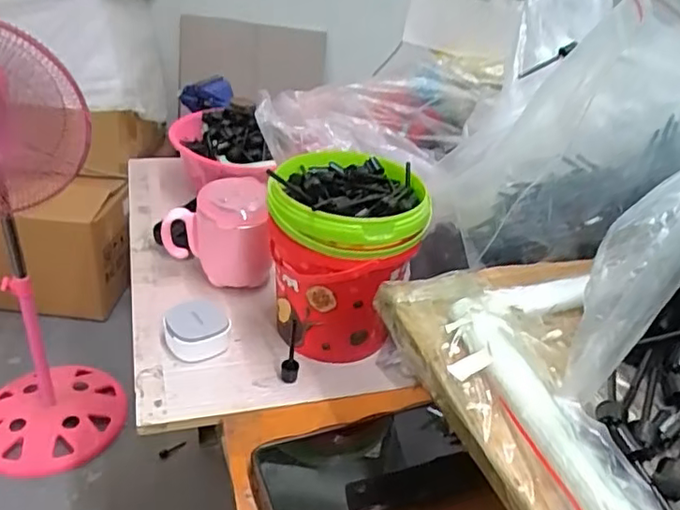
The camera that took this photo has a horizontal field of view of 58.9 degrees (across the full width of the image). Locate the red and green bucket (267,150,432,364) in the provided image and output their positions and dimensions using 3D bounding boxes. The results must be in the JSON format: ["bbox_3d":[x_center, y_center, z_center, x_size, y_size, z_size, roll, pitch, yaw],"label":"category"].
[{"bbox_3d":[0.004,0.007,0.538,0.123,0.159,0.114,5,33,-3],"label":"red and green bucket"}]

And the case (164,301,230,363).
[{"bbox_3d":[-0.128,0.065,0.541,0.055,0.028,0.061,-4,34,-17],"label":"case"}]

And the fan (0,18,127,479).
[{"bbox_3d":[-0.611,0.017,1.093,0.331,0.855,0.279,-16,39,-32],"label":"fan"}]

